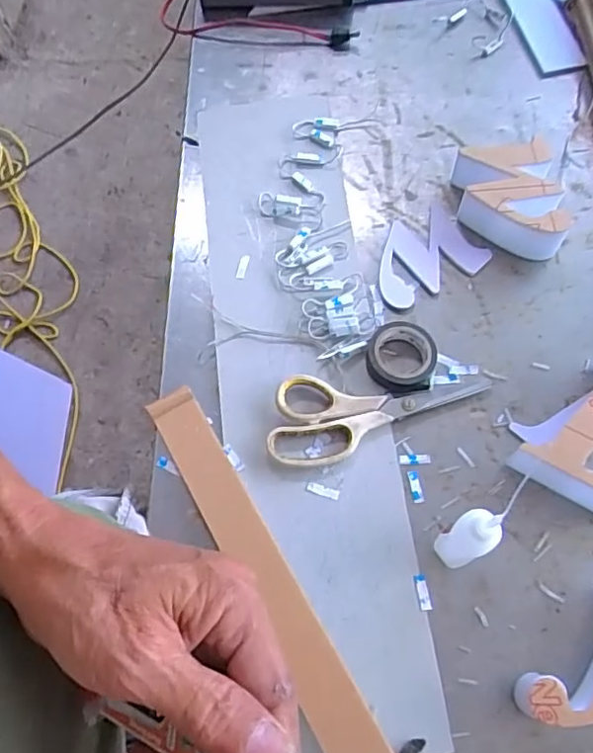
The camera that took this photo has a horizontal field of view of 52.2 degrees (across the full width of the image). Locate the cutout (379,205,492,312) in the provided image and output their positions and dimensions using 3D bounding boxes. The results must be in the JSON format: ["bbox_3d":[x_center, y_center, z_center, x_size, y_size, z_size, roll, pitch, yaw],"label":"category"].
[{"bbox_3d":[0.115,-0.112,0.566,0.106,0.005,0.082,-29,69,-10],"label":"cutout"}]

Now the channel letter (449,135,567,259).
[{"bbox_3d":[0.197,-0.163,0.563,0.083,0.044,0.108,-6,66,-1],"label":"channel letter"}]

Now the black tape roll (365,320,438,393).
[{"bbox_3d":[0.089,-0.016,0.512,0.057,0.017,0.056,12,67,7],"label":"black tape roll"}]

